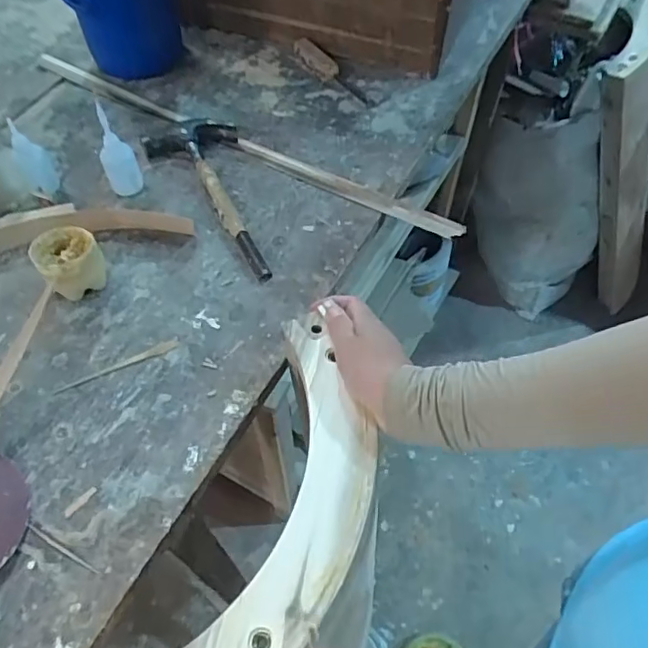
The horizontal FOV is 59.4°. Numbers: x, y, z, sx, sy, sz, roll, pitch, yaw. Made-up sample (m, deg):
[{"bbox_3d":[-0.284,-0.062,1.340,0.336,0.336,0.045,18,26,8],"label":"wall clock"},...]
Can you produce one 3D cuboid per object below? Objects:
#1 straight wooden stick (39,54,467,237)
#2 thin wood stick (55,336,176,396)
[{"bbox_3d":[-0.114,-0.220,0.667,0.581,0.020,0.028,27,60,16],"label":"straight wooden stick"},{"bbox_3d":[-0.181,0.037,0.501,0.111,0.004,0.010,-23,59,-15],"label":"thin wood stick"}]

